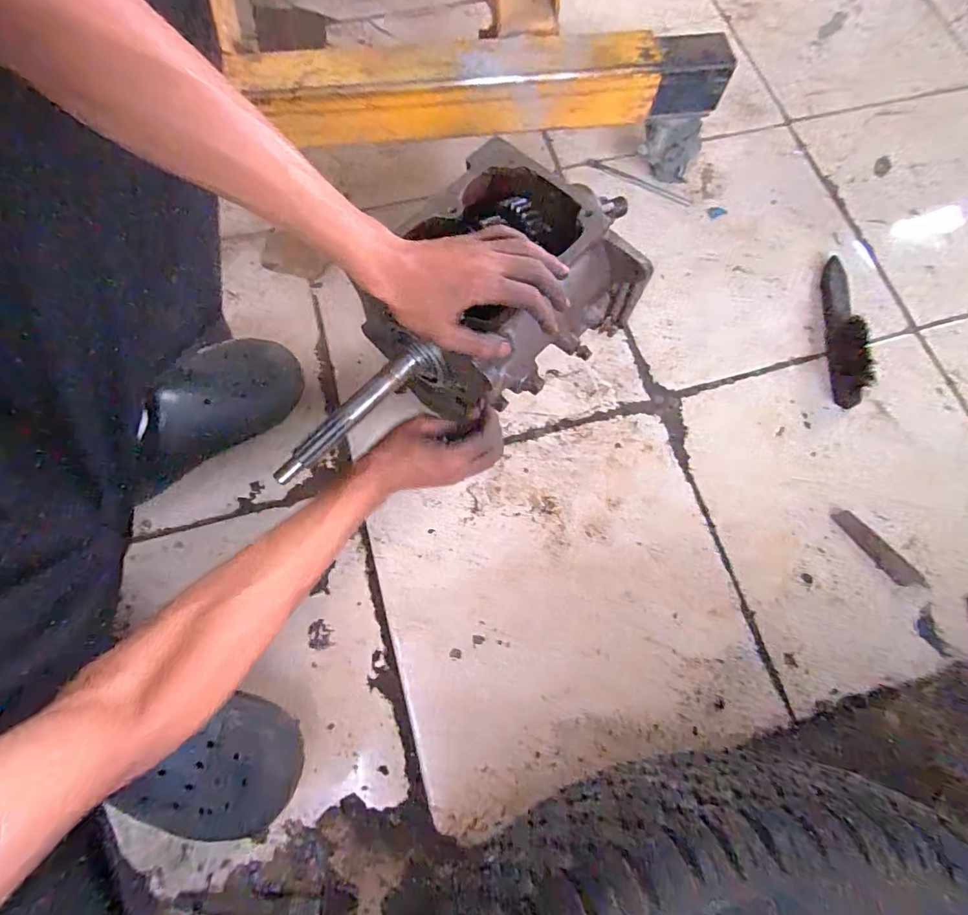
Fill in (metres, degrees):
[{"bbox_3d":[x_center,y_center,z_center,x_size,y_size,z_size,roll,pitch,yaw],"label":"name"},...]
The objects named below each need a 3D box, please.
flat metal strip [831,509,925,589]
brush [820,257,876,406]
[{"bbox_3d":[0.478,0.111,0.576,0.029,0.005,0.113,-38,78,-12],"label":"flat metal strip"},{"bbox_3d":[0.495,-0.185,0.649,0.035,0.041,0.236,7,73,1],"label":"brush"}]

